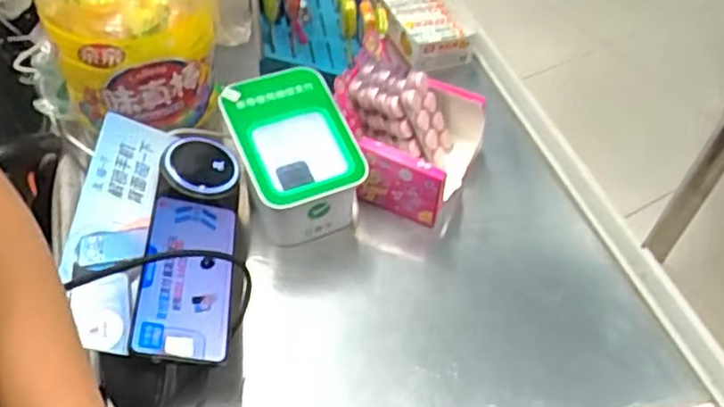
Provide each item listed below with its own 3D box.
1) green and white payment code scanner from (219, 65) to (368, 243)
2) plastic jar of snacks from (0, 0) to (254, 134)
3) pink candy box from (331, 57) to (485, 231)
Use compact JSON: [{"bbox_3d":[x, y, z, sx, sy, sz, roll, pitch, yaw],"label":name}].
[{"bbox_3d":[-0.065,-0.042,0.629,0.108,0.107,0.137,-16,53,-17],"label":"green and white payment code scanner"},{"bbox_3d":[-0.218,-0.176,0.621,0.173,0.189,0.169,2,49,-3],"label":"plastic jar of snacks"},{"bbox_3d":[0.045,-0.071,0.662,0.137,0.096,0.138,18,51,11],"label":"pink candy box"}]

